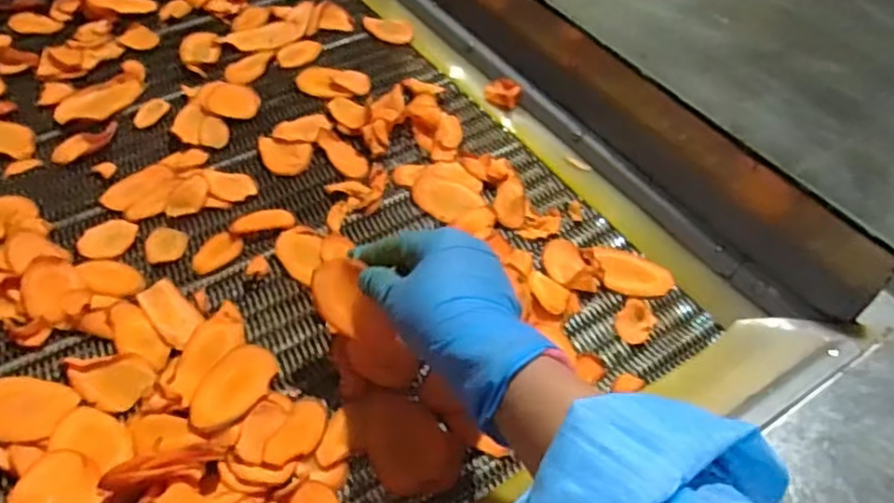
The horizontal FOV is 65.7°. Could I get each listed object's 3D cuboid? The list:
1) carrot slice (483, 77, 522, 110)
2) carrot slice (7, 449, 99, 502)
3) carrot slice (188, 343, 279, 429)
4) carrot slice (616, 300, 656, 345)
[{"bbox_3d":[0.055,-0.151,0.665,0.038,0.012,0.029,29,88,29],"label":"carrot slice"},{"bbox_3d":[-0.212,0.133,0.374,0.040,0.016,0.056,6,50,0],"label":"carrot slice"},{"bbox_3d":[-0.141,0.087,0.456,0.040,0.010,0.070,23,52,14],"label":"carrot slice"},{"bbox_3d":[0.141,0.051,0.511,0.027,0.005,0.035,34,55,22],"label":"carrot slice"}]

